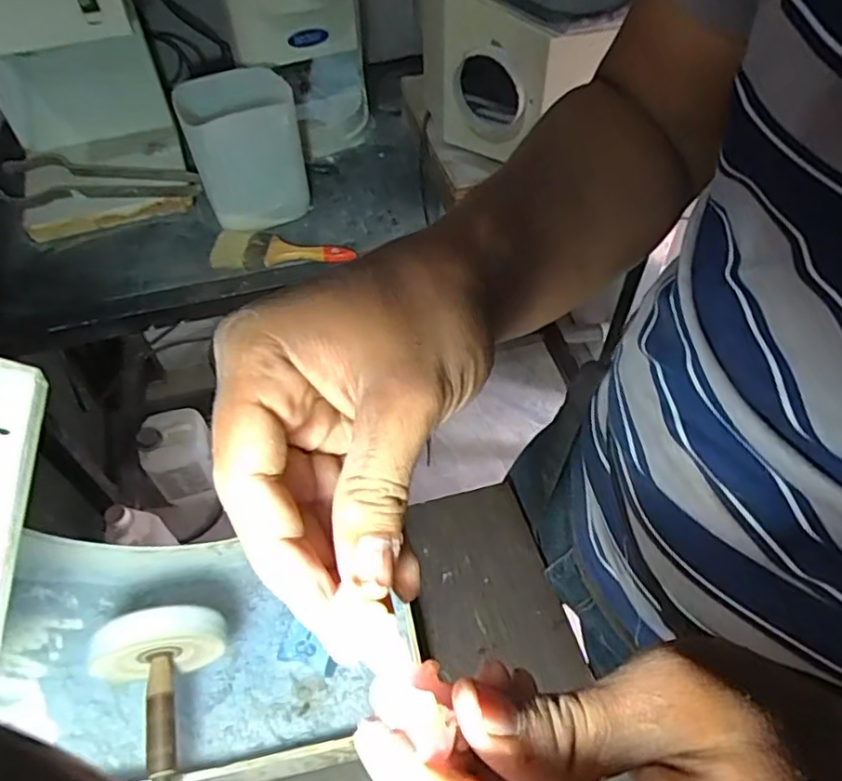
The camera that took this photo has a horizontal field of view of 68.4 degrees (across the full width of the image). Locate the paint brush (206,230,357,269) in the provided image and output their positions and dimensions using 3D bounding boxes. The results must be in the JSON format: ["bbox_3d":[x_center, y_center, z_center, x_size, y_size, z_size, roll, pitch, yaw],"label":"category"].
[{"bbox_3d":[-0.204,-0.207,0.906,0.198,0.030,0.064,3,53,3],"label":"paint brush"}]

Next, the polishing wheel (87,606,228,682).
[{"bbox_3d":[-0.187,0.182,0.448,0.086,0.075,0.023,-14,54,-9],"label":"polishing wheel"}]

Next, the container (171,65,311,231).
[{"bbox_3d":[-0.250,-0.345,0.908,0.154,0.183,0.115,-20,55,-14],"label":"container"}]

